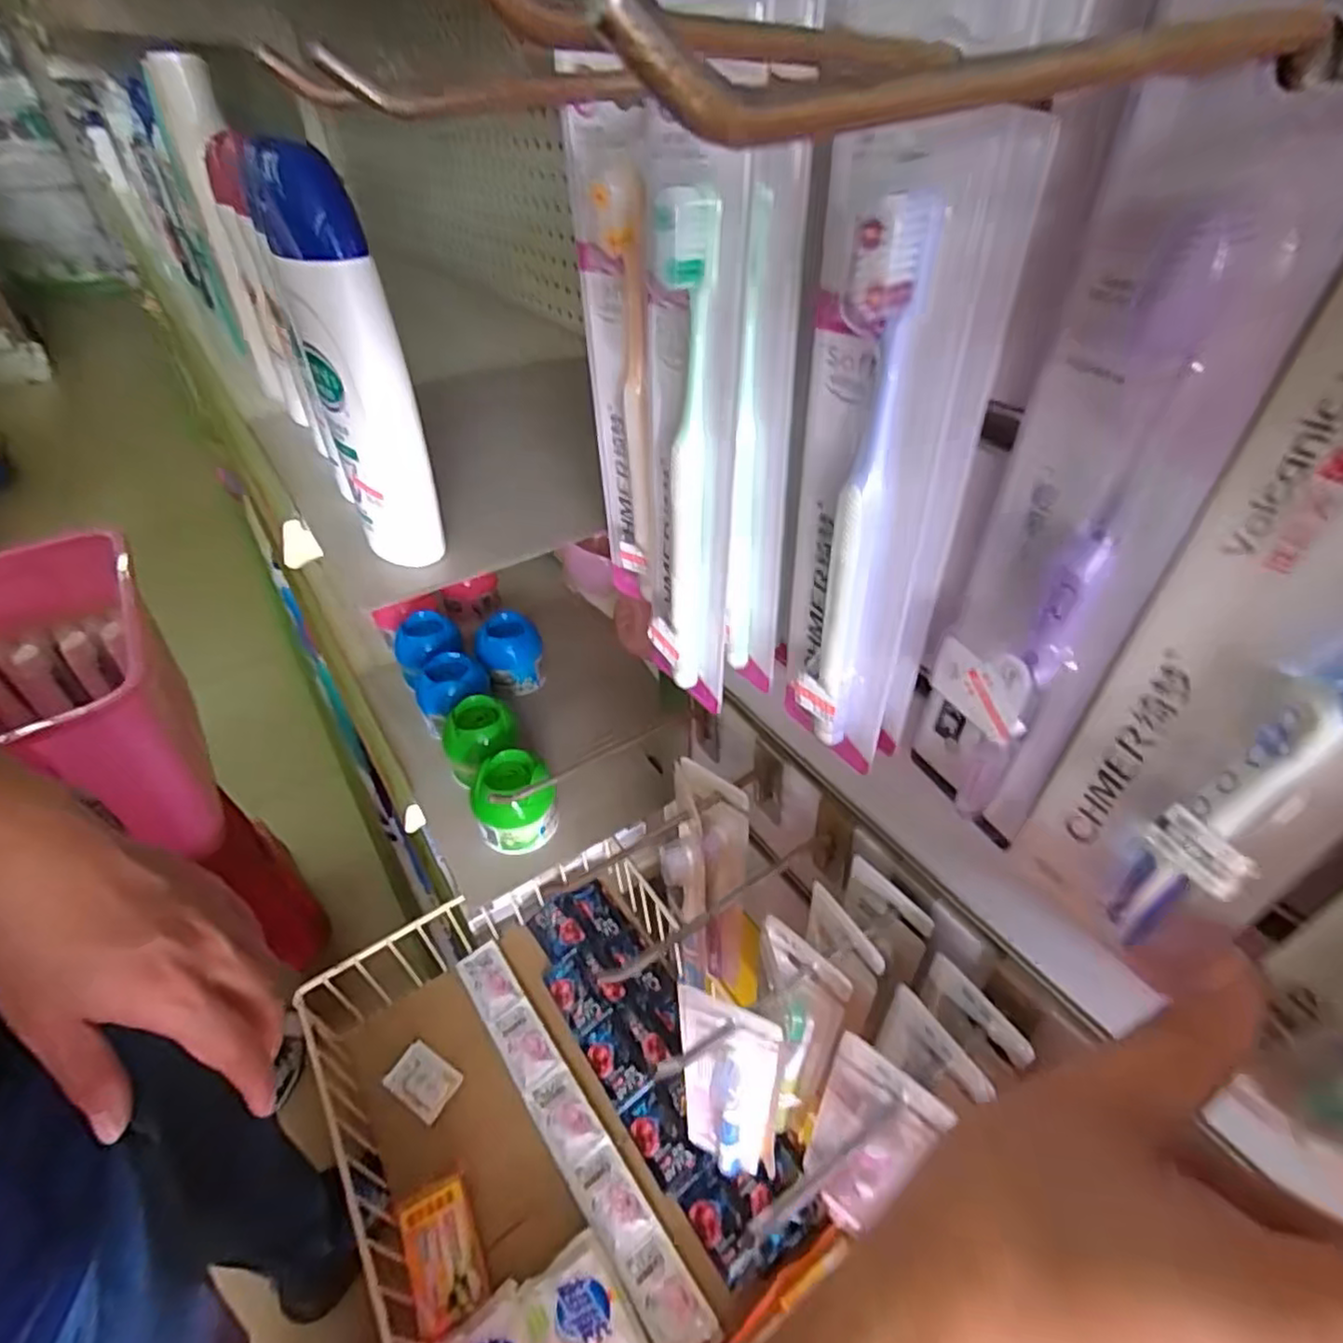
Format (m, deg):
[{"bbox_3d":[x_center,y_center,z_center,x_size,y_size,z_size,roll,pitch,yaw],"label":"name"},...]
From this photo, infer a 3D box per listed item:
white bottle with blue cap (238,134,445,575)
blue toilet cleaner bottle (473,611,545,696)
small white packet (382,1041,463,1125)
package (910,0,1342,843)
[{"bbox_3d":[-0.147,-0.134,0.312,0.040,0.170,0.049,-20,44,-19],"label":"white bottle with blue cap"},{"bbox_3d":[-0.161,-0.017,0.678,0.061,0.066,0.050,-13,42,-12],"label":"blue toilet cleaner bottle"},{"bbox_3d":[-0.242,0.399,0.656,0.068,0.005,0.048,20,46,24],"label":"small white packet"},{"bbox_3d":[0.105,-0.038,0.181,0.020,0.231,0.054,-19,43,-19],"label":"package"}]

